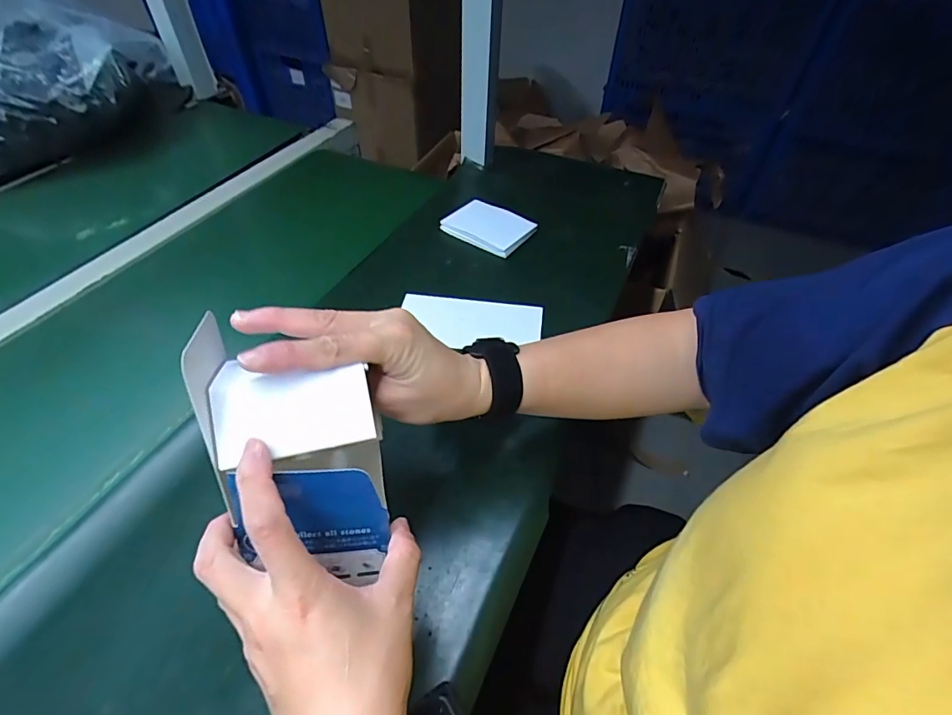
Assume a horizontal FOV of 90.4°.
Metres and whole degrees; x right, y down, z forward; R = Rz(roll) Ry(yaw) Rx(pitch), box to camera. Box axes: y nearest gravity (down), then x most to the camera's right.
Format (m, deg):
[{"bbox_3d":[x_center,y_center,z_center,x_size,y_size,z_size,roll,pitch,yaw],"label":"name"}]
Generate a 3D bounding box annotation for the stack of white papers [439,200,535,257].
[{"bbox_3d":[0.017,-0.173,0.618,0.105,0.015,0.072,30,64,15],"label":"stack of white papers"}]

